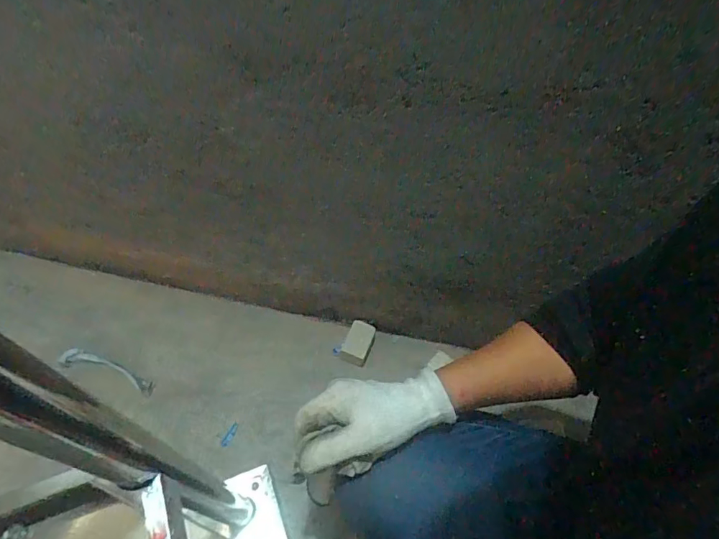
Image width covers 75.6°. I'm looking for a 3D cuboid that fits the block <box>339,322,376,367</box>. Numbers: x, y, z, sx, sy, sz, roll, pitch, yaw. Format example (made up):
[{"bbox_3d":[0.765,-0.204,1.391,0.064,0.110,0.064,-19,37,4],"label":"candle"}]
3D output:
[{"bbox_3d":[-0.005,0.130,0.812,0.048,0.036,0.073,19,59,11],"label":"block"}]

